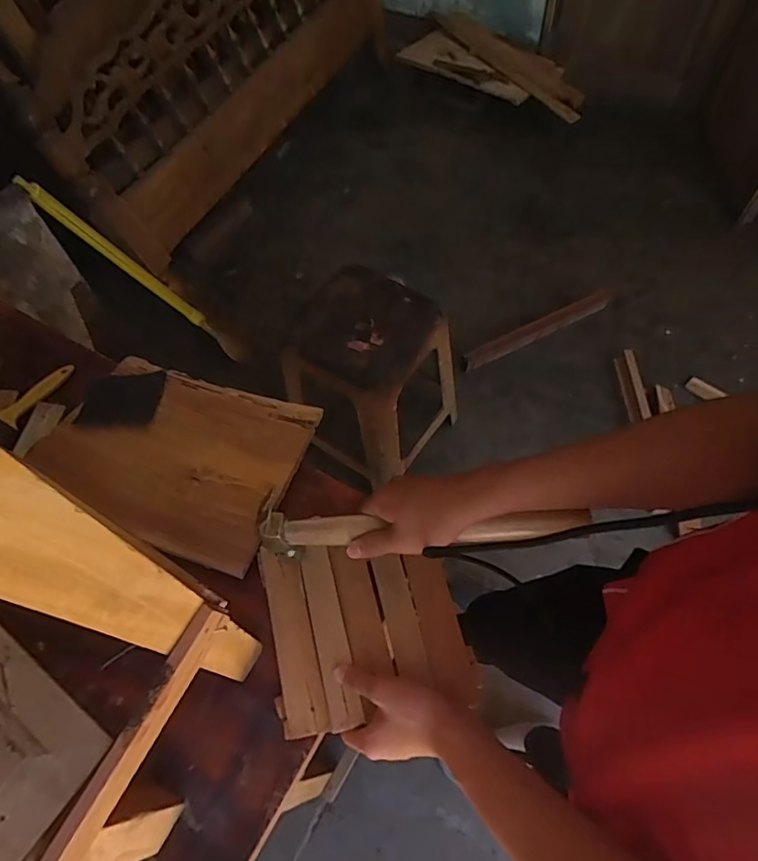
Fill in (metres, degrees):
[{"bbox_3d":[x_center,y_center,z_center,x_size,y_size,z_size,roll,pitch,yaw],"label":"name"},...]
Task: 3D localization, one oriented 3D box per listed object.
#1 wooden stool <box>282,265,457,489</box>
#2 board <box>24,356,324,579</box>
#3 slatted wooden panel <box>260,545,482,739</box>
[{"bbox_3d":[-0.020,-0.106,1.171,0.284,0.342,0.290,34,67,20],"label":"wooden stool"},{"bbox_3d":[-0.254,0.025,0.665,0.300,0.015,0.228,16,57,10],"label":"board"},{"bbox_3d":[-0.015,0.201,0.556,0.197,0.023,0.174,-11,67,-3],"label":"slatted wooden panel"}]

